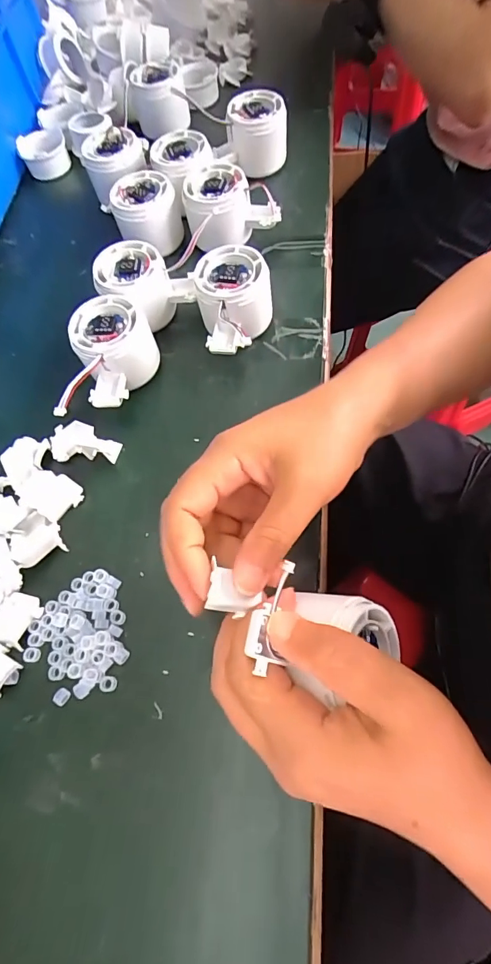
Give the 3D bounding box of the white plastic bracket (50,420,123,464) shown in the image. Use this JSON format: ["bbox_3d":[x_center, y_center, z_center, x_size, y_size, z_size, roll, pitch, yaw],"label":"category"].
[{"bbox_3d":[-0.122,-0.031,0.327,0.053,0.014,0.029,10,67,10],"label":"white plastic bracket"}]

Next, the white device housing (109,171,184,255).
[{"bbox_3d":[-0.089,-0.246,0.400,0.057,0.046,0.054,-18,65,-2],"label":"white device housing"}]

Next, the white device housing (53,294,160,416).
[{"bbox_3d":[-0.102,-0.094,0.339,0.059,0.052,0.084,2,68,6],"label":"white device housing"}]

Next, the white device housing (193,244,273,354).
[{"bbox_3d":[-0.008,-0.139,0.340,0.058,0.044,0.074,-15,68,-1],"label":"white device housing"}]

